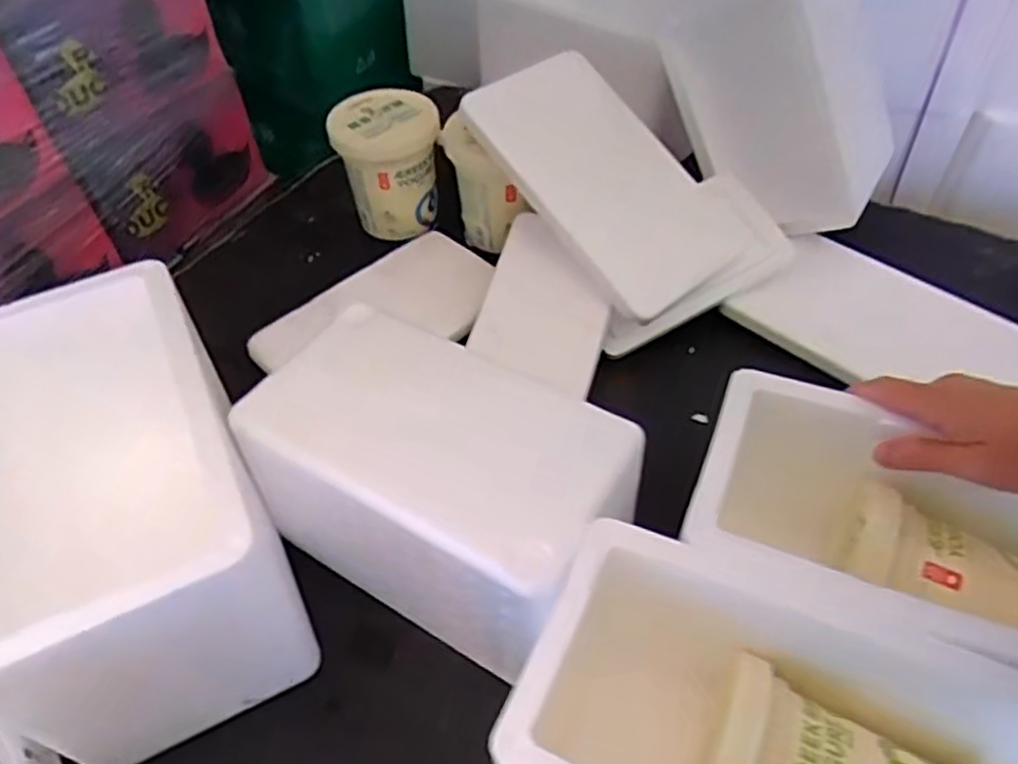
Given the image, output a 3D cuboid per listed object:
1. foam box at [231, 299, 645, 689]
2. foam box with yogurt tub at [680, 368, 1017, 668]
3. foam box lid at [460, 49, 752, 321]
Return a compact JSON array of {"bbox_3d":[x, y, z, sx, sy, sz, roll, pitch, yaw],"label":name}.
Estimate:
[{"bbox_3d":[-0.045,0.075,0.535,0.246,0.153,0.146,24,55,23],"label":"foam box"},{"bbox_3d":[0.247,0.124,0.477,0.246,0.155,0.144,18,52,18],"label":"foam box with yogurt tub"},{"bbox_3d":[0.093,-0.198,0.716,0.168,0.026,0.277,-42,91,-24],"label":"foam box lid"}]

